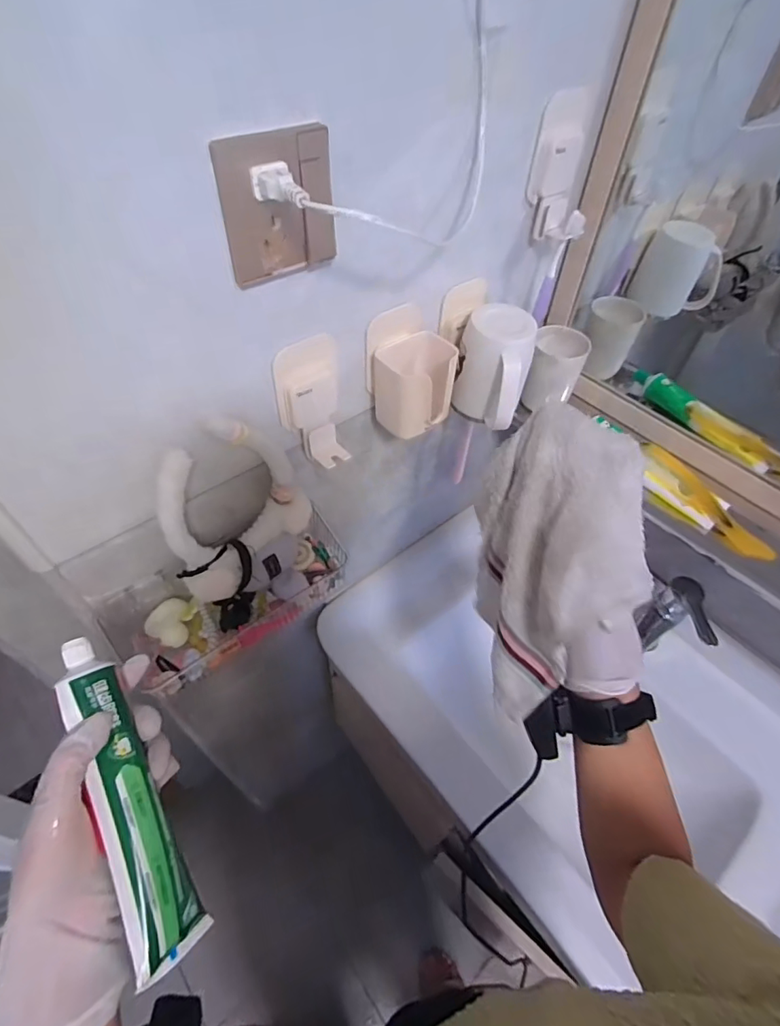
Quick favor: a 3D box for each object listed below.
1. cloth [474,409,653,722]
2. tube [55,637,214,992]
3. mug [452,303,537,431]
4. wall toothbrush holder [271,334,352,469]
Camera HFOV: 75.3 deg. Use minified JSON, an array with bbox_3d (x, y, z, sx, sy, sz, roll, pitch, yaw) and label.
[{"bbox_3d":[0.129,0.043,0.389,0.075,0.241,0.133,-8,5,-42],"label":"cloth"},{"bbox_3d":[-0.168,0.180,0.325,0.034,0.035,0.201,-21,81,-19],"label":"tube"},{"bbox_3d":[0.110,-0.153,0.553,0.078,0.113,0.087,15,52,9],"label":"mug"},{"bbox_3d":[-0.067,-0.101,0.486,0.069,0.117,0.048,-29,58,-24],"label":"wall toothbrush holder"}]

